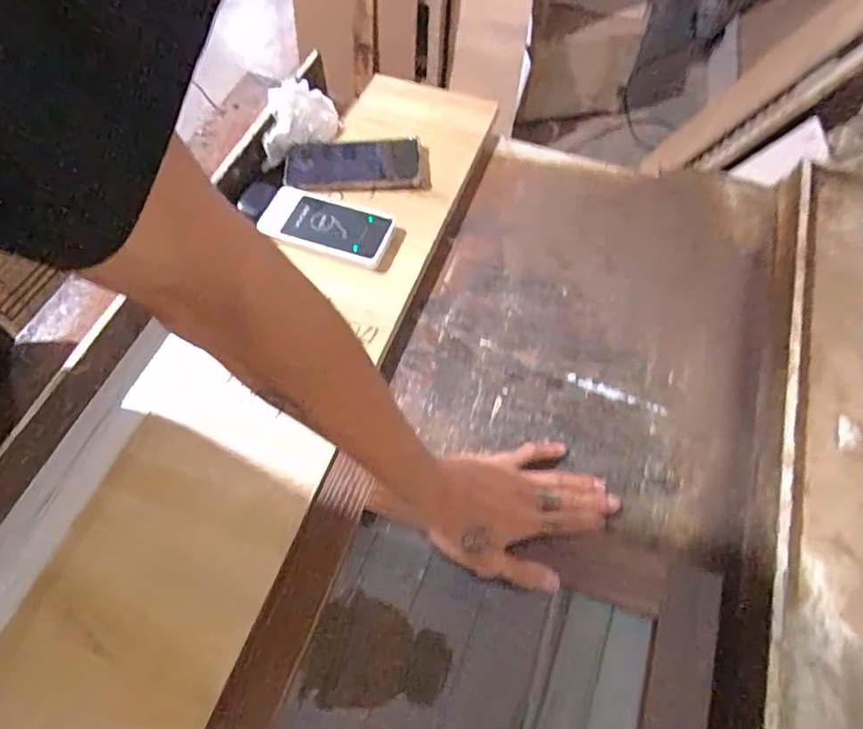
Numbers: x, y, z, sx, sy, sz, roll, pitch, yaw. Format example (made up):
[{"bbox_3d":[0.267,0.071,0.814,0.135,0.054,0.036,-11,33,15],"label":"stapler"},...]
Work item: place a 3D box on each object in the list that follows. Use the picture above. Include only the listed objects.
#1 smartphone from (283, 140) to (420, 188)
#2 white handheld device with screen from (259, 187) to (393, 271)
[{"bbox_3d":[-0.103,-0.255,0.676,0.170,0.011,0.074,-5,62,-1],"label":"smartphone"},{"bbox_3d":[-0.123,-0.161,0.621,0.151,0.022,0.082,18,64,10],"label":"white handheld device with screen"}]

